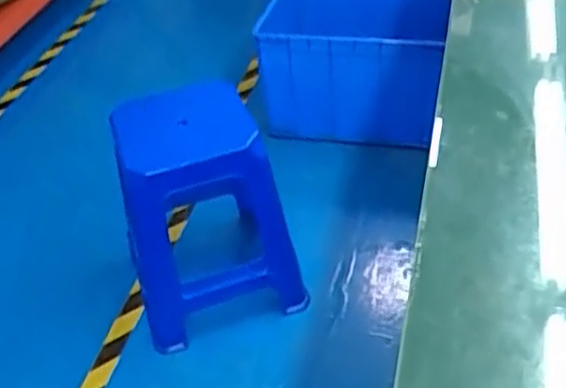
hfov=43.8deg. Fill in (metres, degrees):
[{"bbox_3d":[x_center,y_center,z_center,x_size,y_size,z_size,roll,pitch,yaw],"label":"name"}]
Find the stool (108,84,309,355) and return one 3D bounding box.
[{"bbox_3d":[-0.189,0.039,1.545,0.346,0.424,0.343,-20,42,-14],"label":"stool"}]

